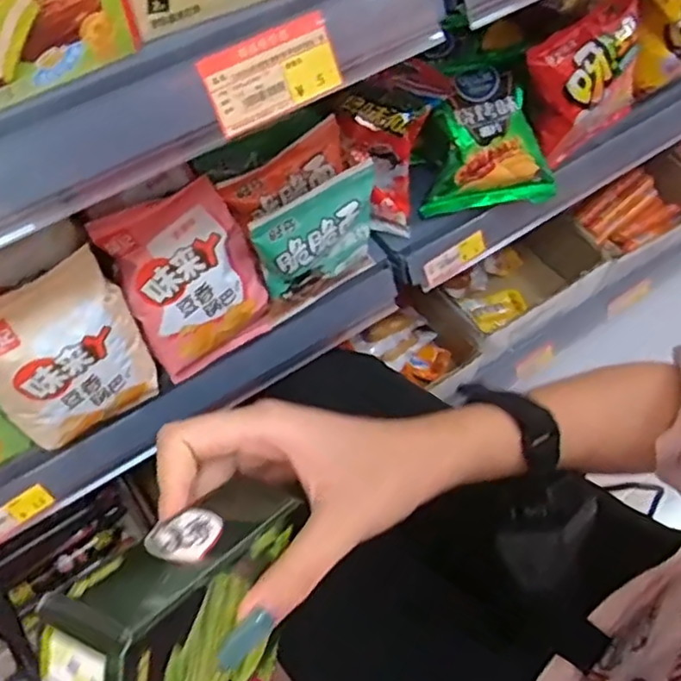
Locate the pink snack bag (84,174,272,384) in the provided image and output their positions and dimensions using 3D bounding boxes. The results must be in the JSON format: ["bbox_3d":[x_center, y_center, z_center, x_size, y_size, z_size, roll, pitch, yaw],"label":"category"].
[{"bbox_3d":[-0.106,-0.038,0.488,0.095,0.144,0.040,-32,41,-17],"label":"pink snack bag"}]

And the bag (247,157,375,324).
[{"bbox_3d":[-0.016,-0.069,0.515,0.098,0.116,0.024,-32,66,-17],"label":"bag"}]

